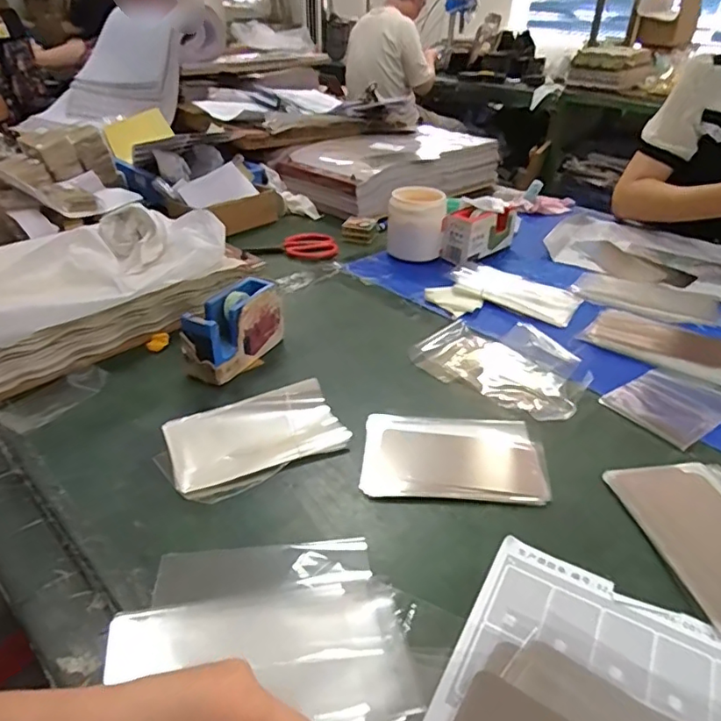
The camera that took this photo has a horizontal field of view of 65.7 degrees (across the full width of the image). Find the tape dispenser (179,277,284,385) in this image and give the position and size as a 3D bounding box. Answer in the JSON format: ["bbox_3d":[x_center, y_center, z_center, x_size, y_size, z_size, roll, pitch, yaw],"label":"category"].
[{"bbox_3d":[-0.151,-0.039,0.680,0.054,0.080,0.141,18,37,23],"label":"tape dispenser"}]

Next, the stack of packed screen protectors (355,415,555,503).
[{"bbox_3d":[0.092,0.092,0.553,0.175,0.014,0.113,3,34,2],"label":"stack of packed screen protectors"}]

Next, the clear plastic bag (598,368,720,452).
[{"bbox_3d":[0.367,0.047,0.647,0.153,0.005,0.100,-21,40,-29],"label":"clear plastic bag"}]

